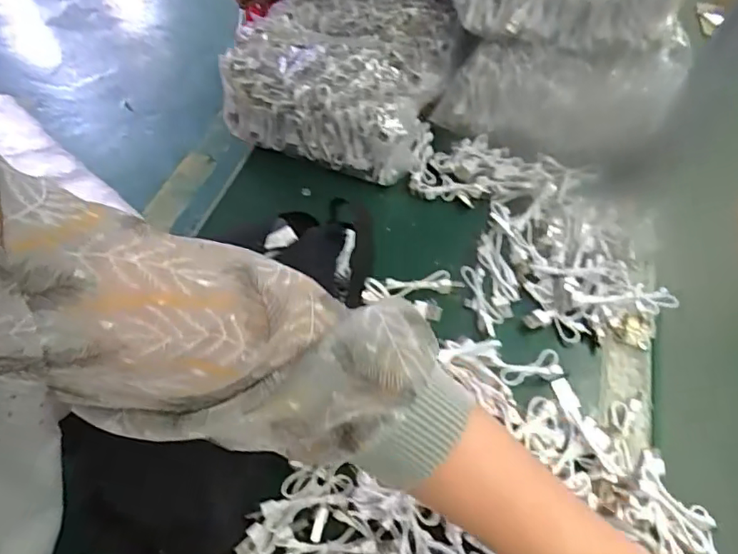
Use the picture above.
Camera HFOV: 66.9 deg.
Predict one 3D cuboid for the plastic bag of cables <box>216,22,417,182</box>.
[{"bbox_3d":[-0.042,-0.198,0.606,0.209,0.092,0.130,17,49,11],"label":"plastic bag of cables"}]

